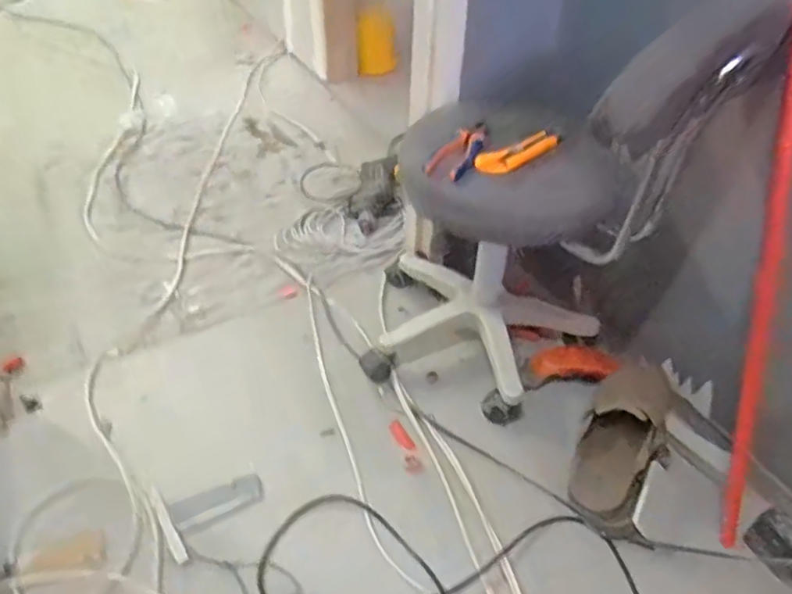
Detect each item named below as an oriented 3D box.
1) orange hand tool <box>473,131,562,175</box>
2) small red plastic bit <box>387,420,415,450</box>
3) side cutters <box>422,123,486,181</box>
[{"bbox_3d":[0.179,-0.205,0.874,0.145,0.015,0.046,-21,62,-24],"label":"orange hand tool"},{"bbox_3d":[0.010,0.225,0.993,0.022,0.006,0.060,-21,44,-23],"label":"small red plastic bit"},{"bbox_3d":[0.100,-0.206,0.881,0.051,0.032,0.154,22,46,21],"label":"side cutters"}]

